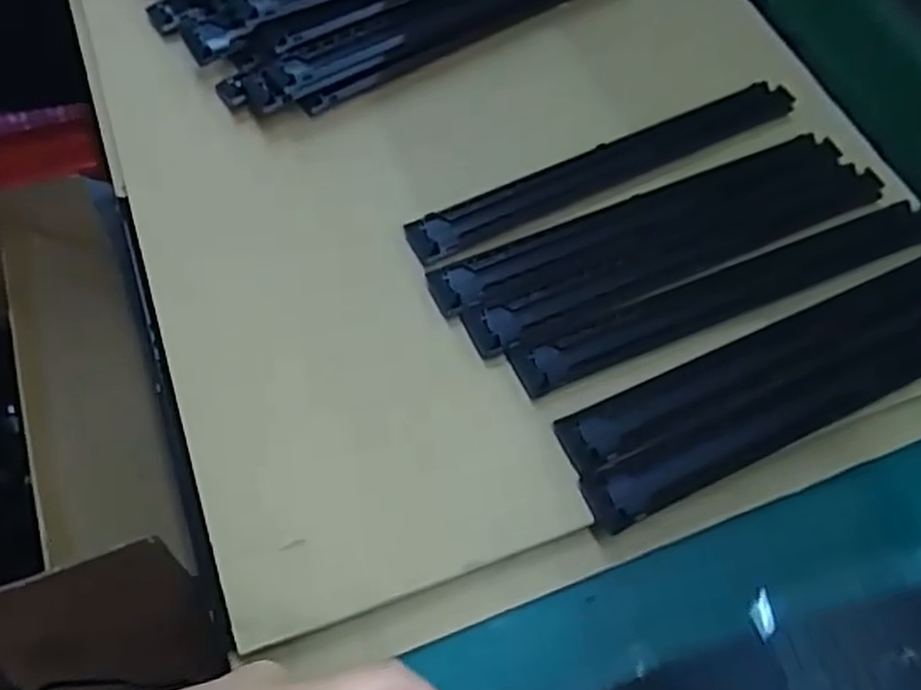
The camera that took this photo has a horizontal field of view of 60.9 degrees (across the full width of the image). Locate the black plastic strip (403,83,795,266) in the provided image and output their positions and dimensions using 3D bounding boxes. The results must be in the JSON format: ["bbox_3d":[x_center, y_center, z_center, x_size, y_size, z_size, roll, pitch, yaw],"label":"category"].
[{"bbox_3d":[0.080,-0.096,0.409,0.235,0.014,0.024,-26,66,-15],"label":"black plastic strip"}]

